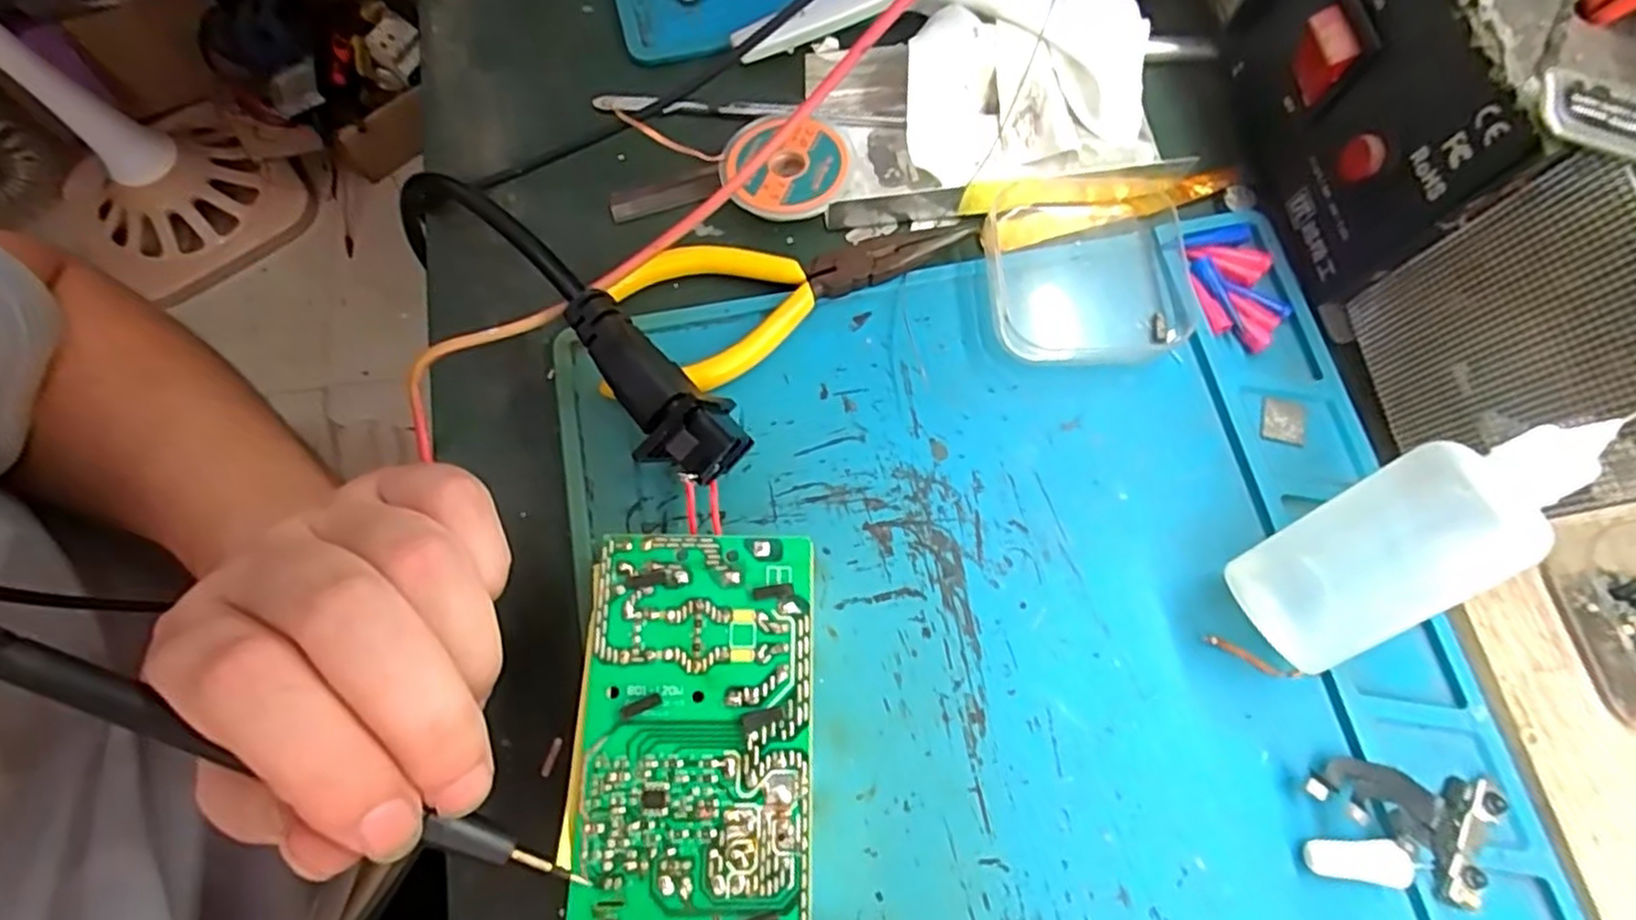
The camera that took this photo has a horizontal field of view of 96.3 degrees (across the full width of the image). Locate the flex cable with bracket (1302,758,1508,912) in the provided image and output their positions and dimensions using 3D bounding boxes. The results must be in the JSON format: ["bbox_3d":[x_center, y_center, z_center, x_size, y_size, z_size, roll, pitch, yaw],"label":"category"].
[{"bbox_3d":[0.157,0.099,0.197,0.052,0.009,0.031,8,72,2],"label":"flex cable with bracket"}]

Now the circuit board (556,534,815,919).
[{"bbox_3d":[-0.031,0.087,0.188,0.057,0.025,0.130,1,72,-1],"label":"circuit board"}]

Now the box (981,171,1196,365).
[{"bbox_3d":[0.092,-0.065,0.244,0.067,0.014,0.063,-5,72,-3],"label":"box"}]

